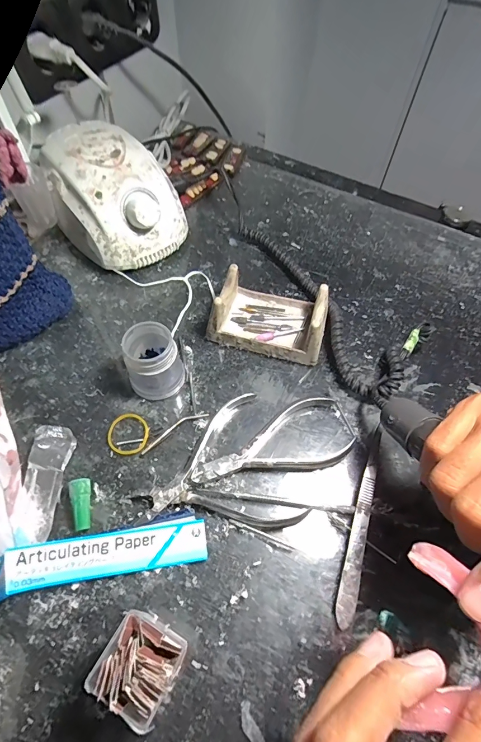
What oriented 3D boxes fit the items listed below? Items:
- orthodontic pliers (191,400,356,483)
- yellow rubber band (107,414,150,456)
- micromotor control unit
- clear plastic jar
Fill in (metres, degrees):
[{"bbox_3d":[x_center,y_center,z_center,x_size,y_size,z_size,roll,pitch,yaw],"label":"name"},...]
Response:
[{"bbox_3d":[0.025,0.059,0.275,0.123,0.010,0.053,-19,61,-14],"label":"orthodontic pliers"},{"bbox_3d":[-0.085,0.048,0.281,0.031,0.004,0.032,1,58,-2],"label":"yellow rubber band"},{"bbox_3d":[-0.132,-0.172,0.369,0.139,0.085,0.106,40,64,20],"label":"micromotor control unit"},{"bbox_3d":[-0.067,-0.007,0.288,0.040,0.051,0.040,1,58,-2],"label":"clear plastic jar"}]

